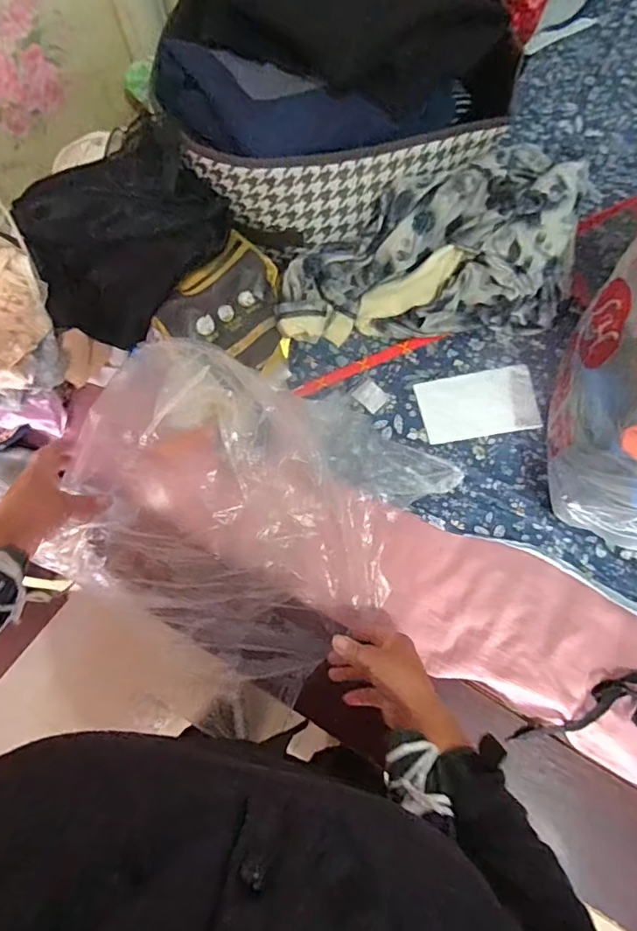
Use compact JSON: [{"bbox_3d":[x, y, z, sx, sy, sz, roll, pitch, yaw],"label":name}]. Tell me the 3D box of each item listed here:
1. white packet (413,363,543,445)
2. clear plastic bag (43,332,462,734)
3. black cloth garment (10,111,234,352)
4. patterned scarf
[{"bbox_3d":[0.200,-0.076,0.653,0.149,0.008,0.082,-11,74,-3],"label":"white packet"},{"bbox_3d":[-0.078,0.045,0.557,0.357,0.161,0.315,25,75,7],"label":"clear plastic bag"},{"bbox_3d":[-0.206,-0.242,0.574,0.219,0.078,0.194,-29,75,-8],"label":"black cloth garment"},{"bbox_3d":[0.132,-0.249,0.634,0.362,0.153,0.153,-10,74,-3],"label":"patterned scarf"}]

